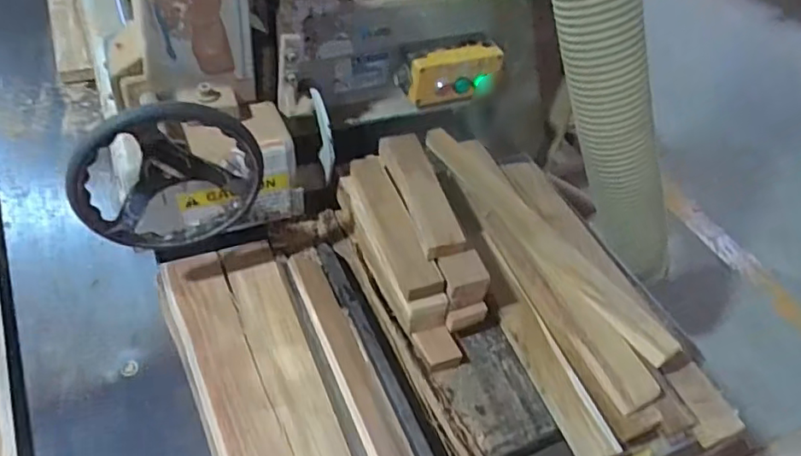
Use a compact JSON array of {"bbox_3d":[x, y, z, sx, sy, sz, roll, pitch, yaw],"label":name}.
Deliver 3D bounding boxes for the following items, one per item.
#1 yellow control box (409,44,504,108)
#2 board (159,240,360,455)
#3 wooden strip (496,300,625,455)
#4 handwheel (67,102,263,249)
[{"bbox_3d":[0.085,-0.238,0.895,0.151,0.084,0.045,-10,48,-16],"label":"yellow control box"},{"bbox_3d":[-0.131,0.209,0.625,0.139,0.024,0.511,-18,54,-23],"label":"board"},{"bbox_3d":[0.194,0.190,0.720,0.052,0.031,0.217,-27,59,-1],"label":"wooden strip"},{"bbox_3d":[-0.248,-0.055,0.624,0.187,0.171,0.041,-15,50,-20],"label":"handwheel"}]

